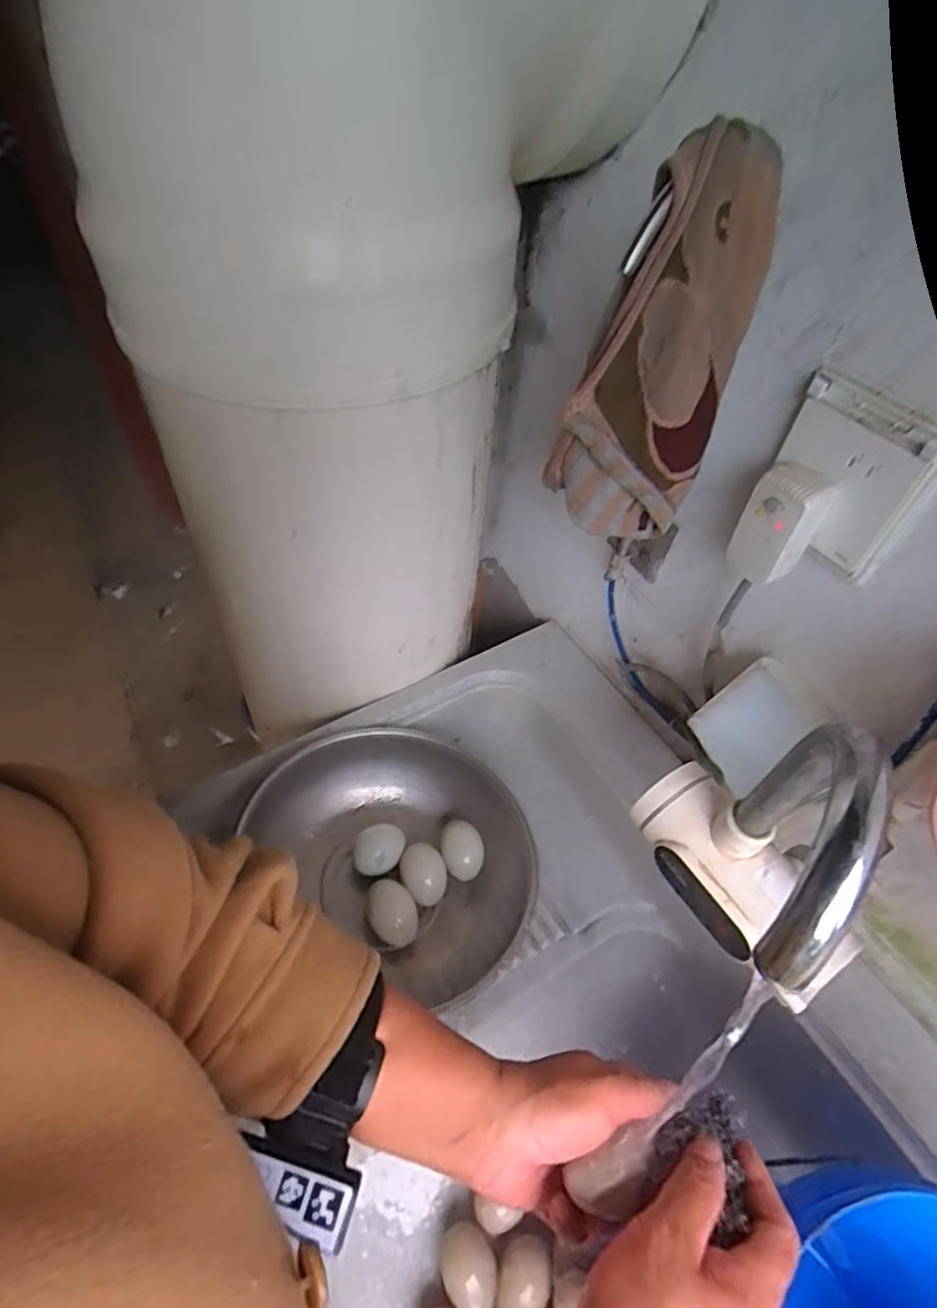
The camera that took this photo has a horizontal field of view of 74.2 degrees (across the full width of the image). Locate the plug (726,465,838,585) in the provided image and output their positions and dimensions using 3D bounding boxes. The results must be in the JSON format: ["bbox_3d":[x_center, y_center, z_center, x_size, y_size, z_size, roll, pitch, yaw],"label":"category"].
[{"bbox_3d":[0.210,-0.087,0.432,0.037,0.087,0.051,-19,56,-20],"label":"plug"}]

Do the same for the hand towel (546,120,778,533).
[{"bbox_3d":[0.112,-0.174,0.383,0.095,0.219,0.054,8,51,1],"label":"hand towel"}]

